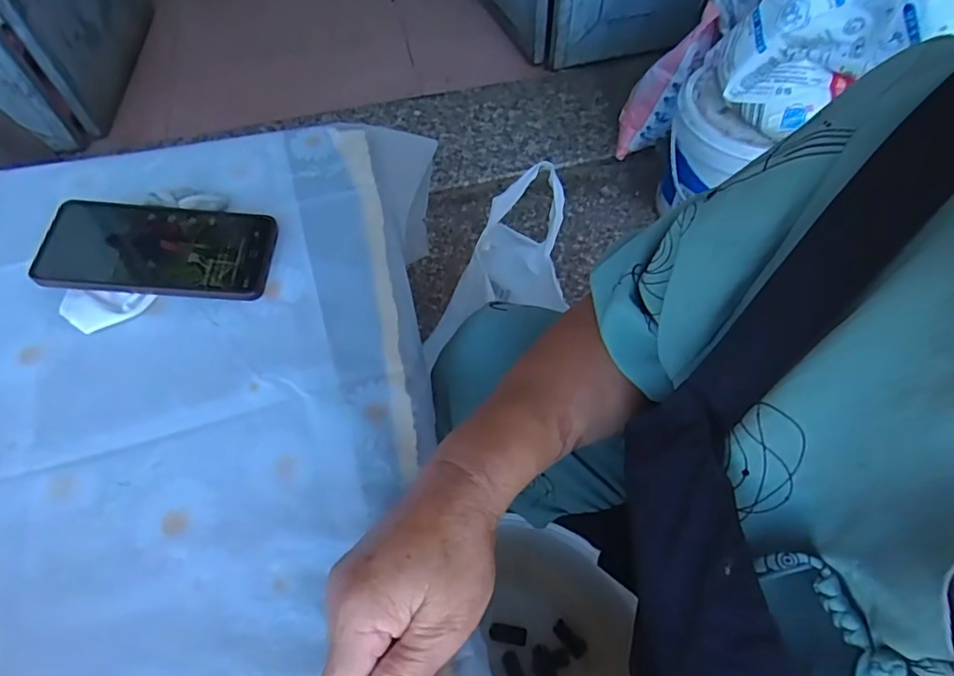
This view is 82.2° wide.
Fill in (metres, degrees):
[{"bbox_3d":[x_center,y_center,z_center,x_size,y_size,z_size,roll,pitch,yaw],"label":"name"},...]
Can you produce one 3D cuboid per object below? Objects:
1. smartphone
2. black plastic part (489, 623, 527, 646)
[{"bbox_3d":[-0.242,-0.070,0.420,0.161,0.008,0.077,4,63,-6],"label":"smartphone"},{"bbox_3d":[0.041,0.387,0.715,0.048,0.005,0.022,7,59,6],"label":"black plastic part"}]

